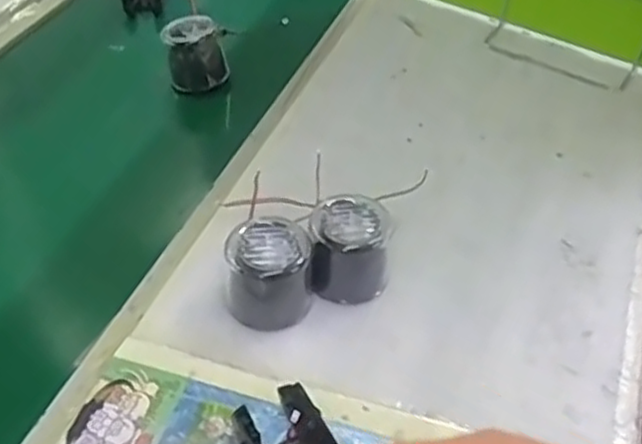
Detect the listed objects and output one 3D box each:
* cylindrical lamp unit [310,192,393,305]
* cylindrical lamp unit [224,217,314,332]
[{"bbox_3d":[0.021,0.018,0.512,0.052,0.058,0.054,1,44,-1],"label":"cylindrical lamp unit"},{"bbox_3d":[-0.035,0.035,0.486,0.056,0.061,0.047,-1,44,-3],"label":"cylindrical lamp unit"}]

